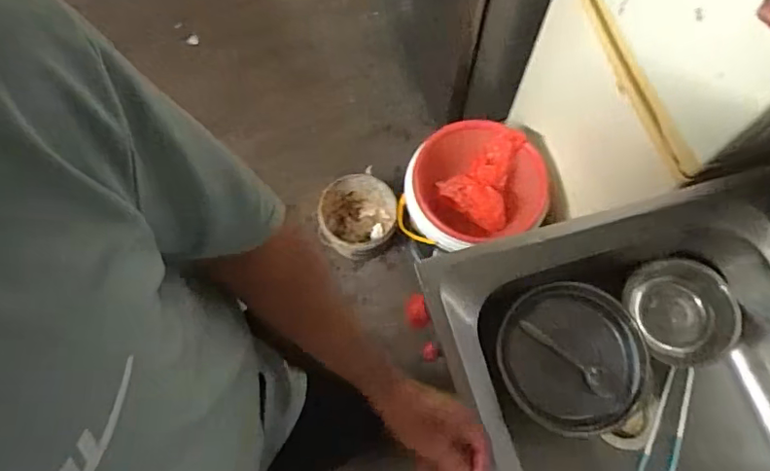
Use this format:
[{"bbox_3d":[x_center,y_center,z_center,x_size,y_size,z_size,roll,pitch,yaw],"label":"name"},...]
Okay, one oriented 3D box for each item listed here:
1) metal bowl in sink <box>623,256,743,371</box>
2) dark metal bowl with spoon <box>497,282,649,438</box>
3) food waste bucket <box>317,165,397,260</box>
[{"bbox_3d":[0.447,0.121,0.835,0.130,0.103,0.155,-19,70,-7],"label":"metal bowl in sink"},{"bbox_3d":[0.265,0.178,0.787,0.197,0.063,0.200,0,69,0],"label":"dark metal bowl with spoon"},{"bbox_3d":[-0.067,-0.043,1.505,0.218,0.157,0.206,0,69,0],"label":"food waste bucket"}]

